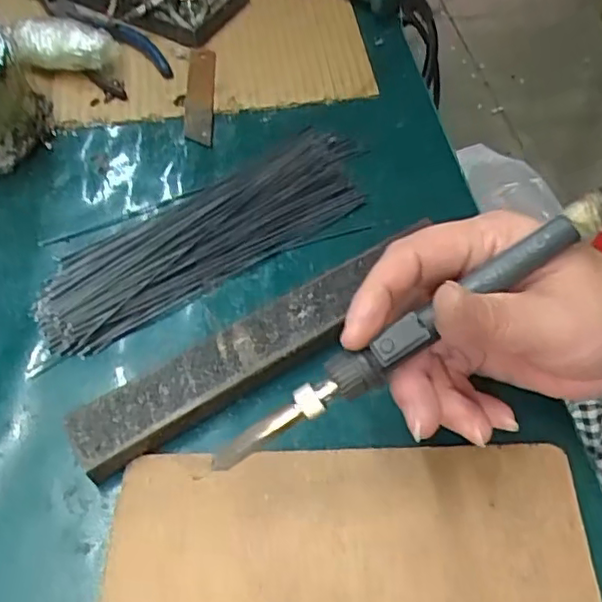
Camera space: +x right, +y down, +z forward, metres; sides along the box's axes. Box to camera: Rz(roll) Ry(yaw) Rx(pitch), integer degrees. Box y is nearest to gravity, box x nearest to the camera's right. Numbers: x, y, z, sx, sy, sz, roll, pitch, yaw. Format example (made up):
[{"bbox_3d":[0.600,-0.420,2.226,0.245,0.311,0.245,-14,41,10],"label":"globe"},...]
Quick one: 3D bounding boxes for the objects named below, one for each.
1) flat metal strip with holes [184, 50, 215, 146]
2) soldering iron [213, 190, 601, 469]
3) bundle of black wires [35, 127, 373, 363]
[{"bbox_3d":[-0.067,-0.136,0.414,0.018,0.004,0.090,2,57,-7],"label":"flat metal strip with holes"},{"bbox_3d":[0.055,0.006,0.231,0.201,0.016,0.019,-33,61,1],"label":"soldering iron"},{"bbox_3d":[-0.050,-0.041,0.353,0.202,0.011,0.064,-31,62,-19],"label":"bundle of black wires"}]

